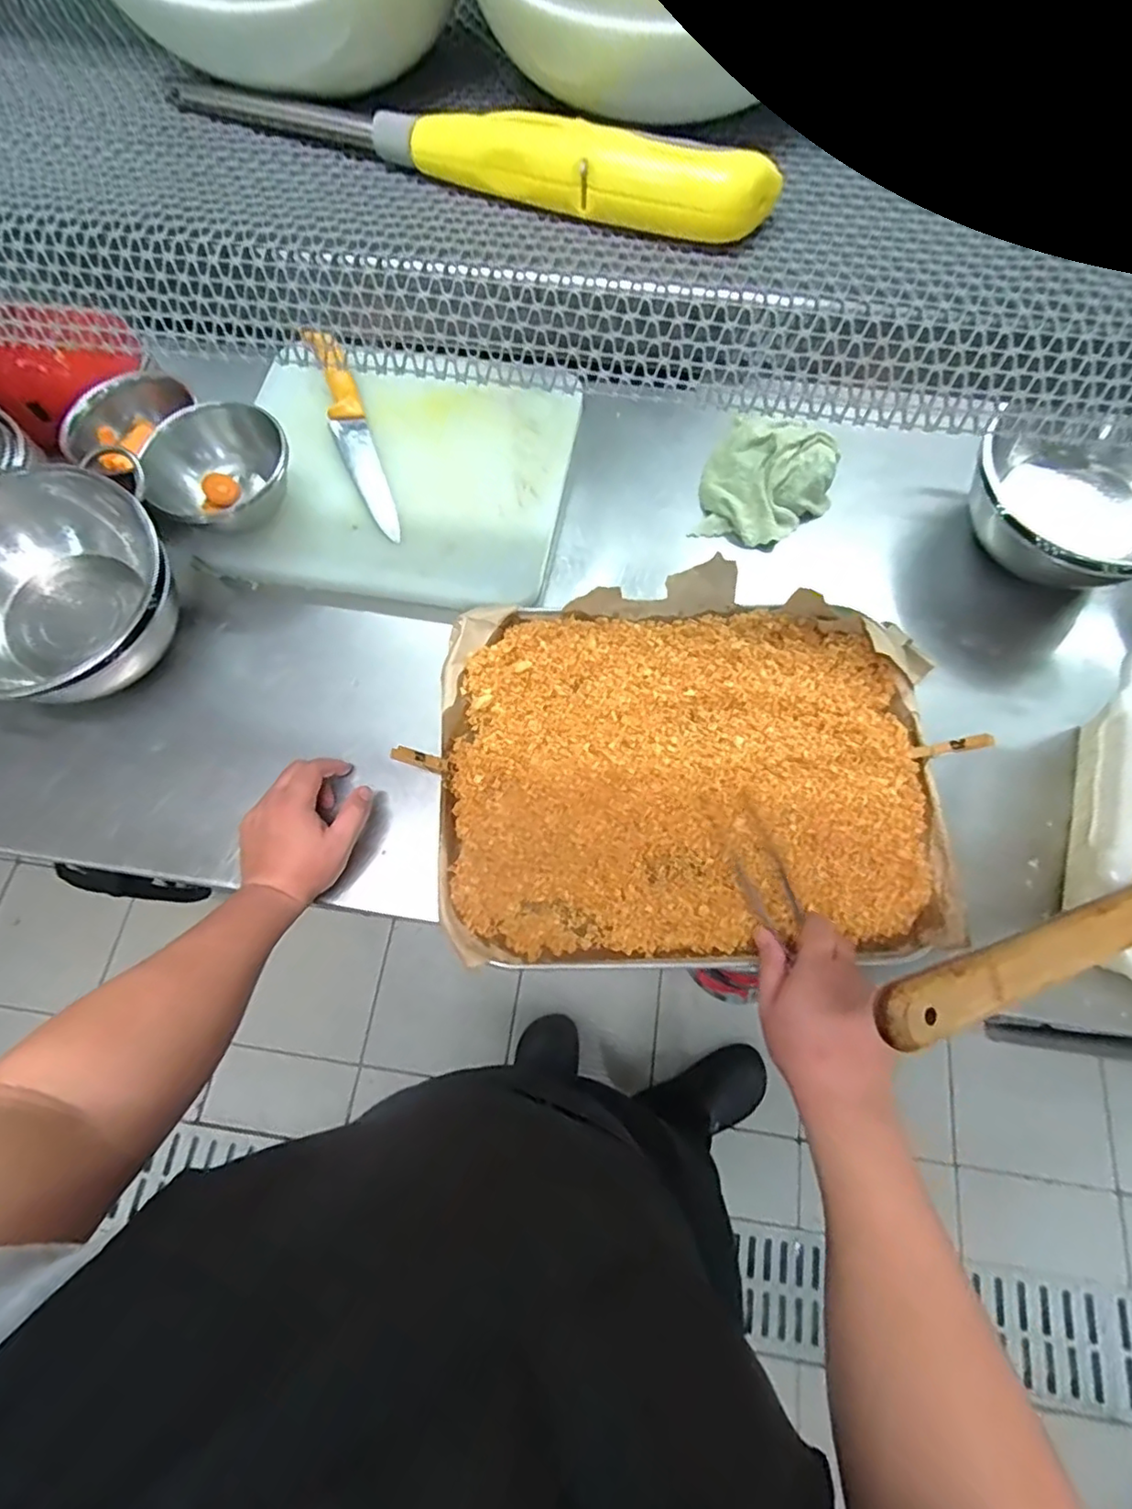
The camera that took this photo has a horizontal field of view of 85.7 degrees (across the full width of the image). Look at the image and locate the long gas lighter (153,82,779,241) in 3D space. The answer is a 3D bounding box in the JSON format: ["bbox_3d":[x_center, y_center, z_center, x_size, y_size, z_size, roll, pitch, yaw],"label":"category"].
[{"bbox_3d":[-0.047,-0.245,0.247,0.257,0.025,0.022,19,71,8],"label":"long gas lighter"}]

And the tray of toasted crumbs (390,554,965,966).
[{"bbox_3d":[0.116,0.003,0.594,0.467,0.039,0.366,-1,69,3],"label":"tray of toasted crumbs"}]

